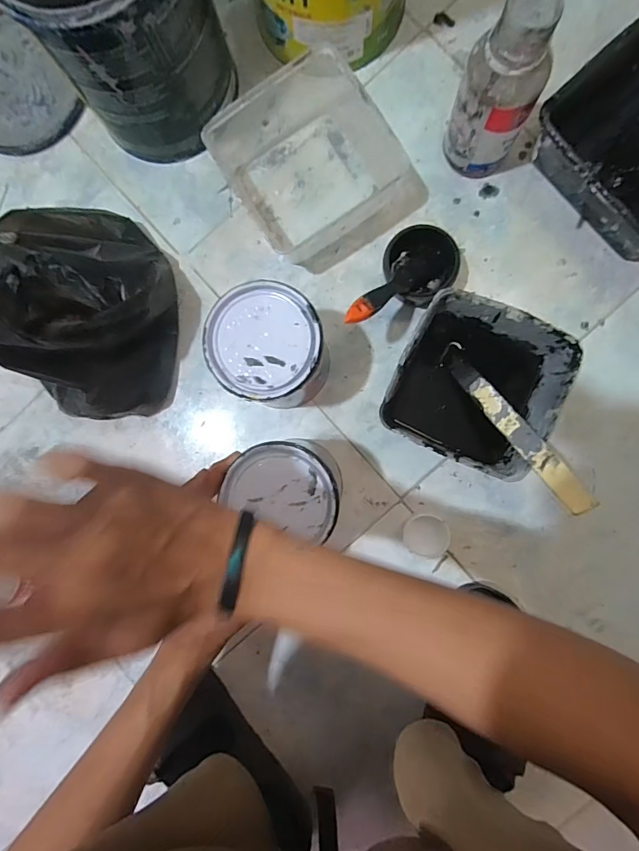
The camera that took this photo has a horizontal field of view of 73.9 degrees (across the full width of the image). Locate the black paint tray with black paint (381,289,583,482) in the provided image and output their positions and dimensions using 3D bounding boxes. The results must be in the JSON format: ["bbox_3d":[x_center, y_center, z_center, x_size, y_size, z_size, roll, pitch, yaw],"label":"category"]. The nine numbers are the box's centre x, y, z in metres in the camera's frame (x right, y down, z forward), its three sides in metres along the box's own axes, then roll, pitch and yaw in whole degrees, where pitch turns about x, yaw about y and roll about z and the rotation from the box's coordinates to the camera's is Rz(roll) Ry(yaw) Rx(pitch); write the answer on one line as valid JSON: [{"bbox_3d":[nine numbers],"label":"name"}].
[{"bbox_3d":[0.164,-0.043,0.459,0.159,0.075,0.157,24,91,4],"label":"black paint tray with black paint"}]

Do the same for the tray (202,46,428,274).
[{"bbox_3d":[0.003,-0.292,0.477,0.182,0.074,0.175,-37,87,3],"label":"tray"}]

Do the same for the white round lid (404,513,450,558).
[{"bbox_3d":[0.121,0.124,0.485,0.050,0.023,0.047,0,90,4],"label":"white round lid"}]

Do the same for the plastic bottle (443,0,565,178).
[{"bbox_3d":[0.171,-0.317,0.416,0.060,0.167,0.064,0,90,4],"label":"plastic bottle"}]

